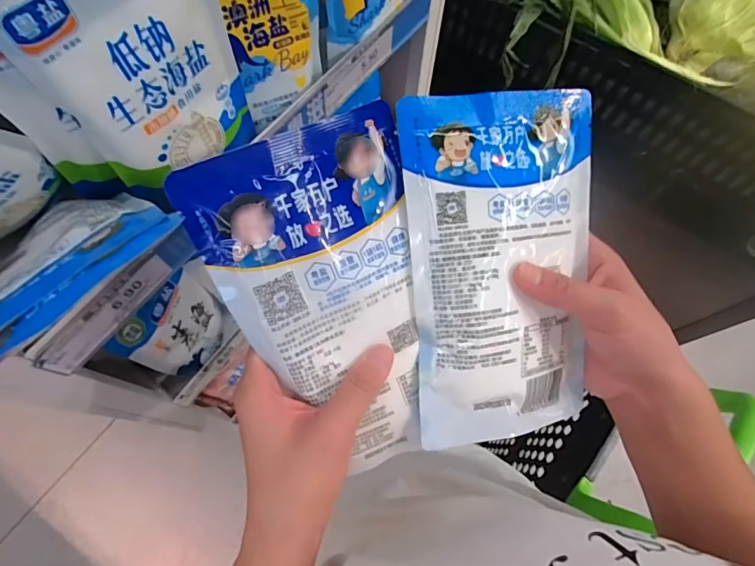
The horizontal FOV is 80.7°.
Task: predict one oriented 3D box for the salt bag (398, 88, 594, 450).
[{"bbox_3d":[0.073,-0.005,0.249,0.109,0.014,0.193,-9,102,-14],"label":"salt bag"}]

